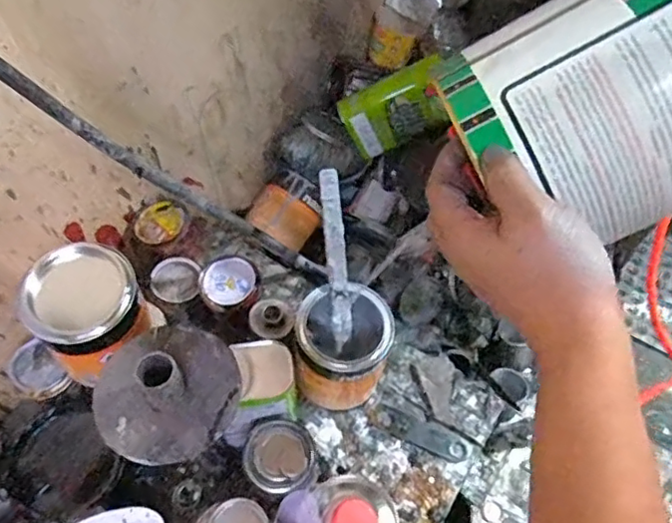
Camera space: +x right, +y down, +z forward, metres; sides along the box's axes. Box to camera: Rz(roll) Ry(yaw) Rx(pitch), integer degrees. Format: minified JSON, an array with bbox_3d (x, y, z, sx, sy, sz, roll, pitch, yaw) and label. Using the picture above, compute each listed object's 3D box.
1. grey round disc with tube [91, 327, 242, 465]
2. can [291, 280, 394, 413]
[{"bbox_3d":[-0.136,0.091,0.469,0.100,0.047,0.109,0,59,0],"label":"grey round disc with tube"},{"bbox_3d":[0.009,0.105,0.740,0.105,0.145,0.104,0,59,0],"label":"can"}]

